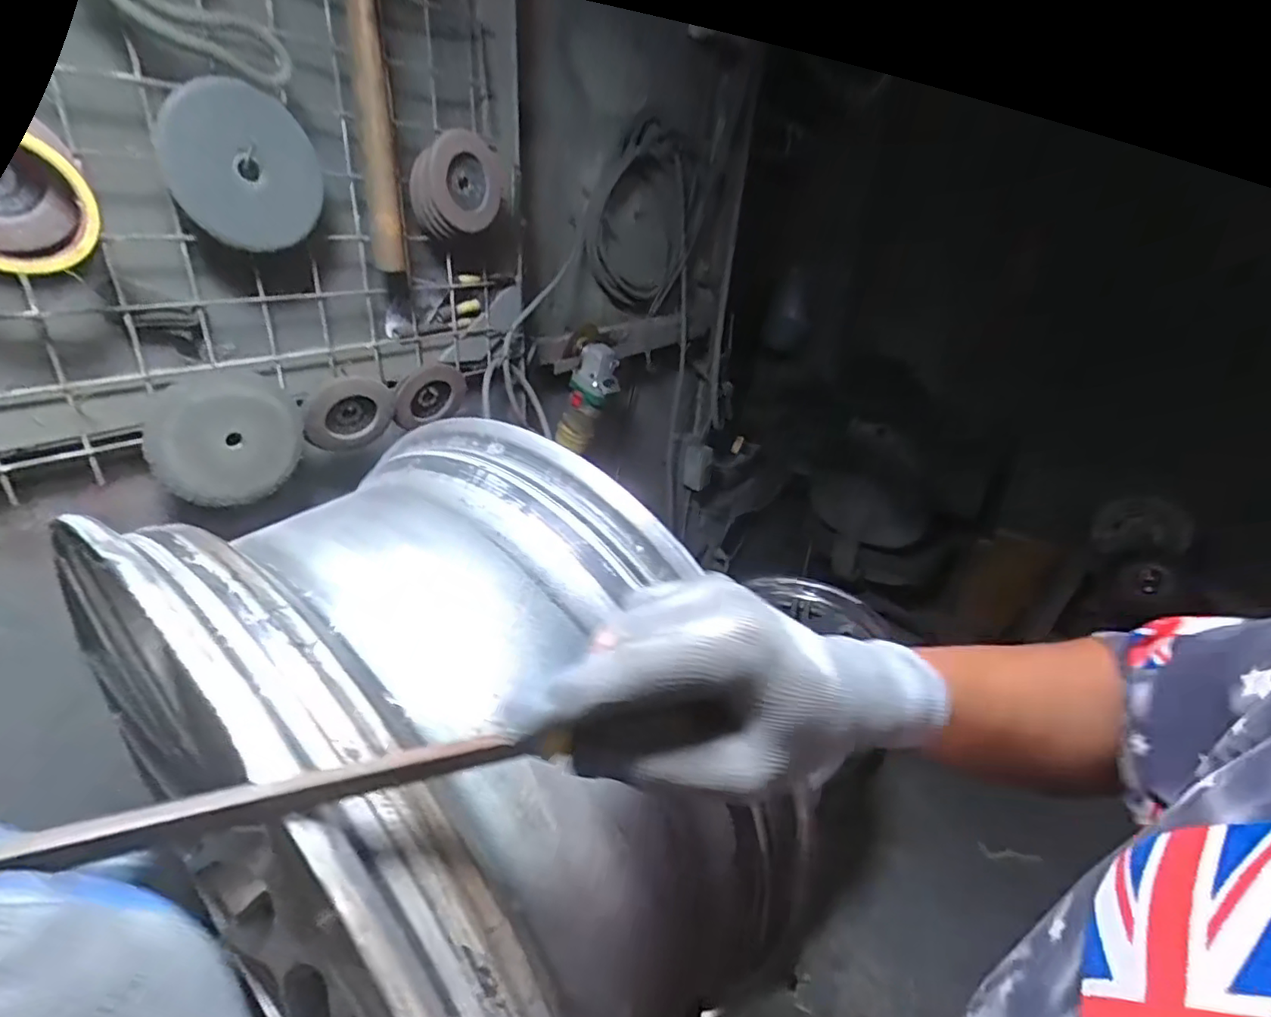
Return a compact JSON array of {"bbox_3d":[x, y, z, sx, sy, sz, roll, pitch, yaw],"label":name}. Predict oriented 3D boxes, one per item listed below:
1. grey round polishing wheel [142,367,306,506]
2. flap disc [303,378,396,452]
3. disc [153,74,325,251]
[{"bbox_3d":[-0.394,-0.069,0.576,0.022,0.120,0.129,27,33,35],"label":"grey round polishing wheel"},{"bbox_3d":[-0.317,-0.098,0.661,0.092,0.097,0.020,-26,59,-33],"label":"flap disc"},{"bbox_3d":[-0.337,-0.294,0.518,0.026,0.121,0.129,29,17,18],"label":"disc"}]

